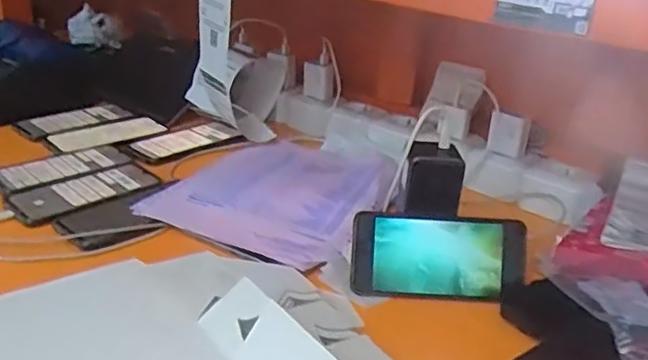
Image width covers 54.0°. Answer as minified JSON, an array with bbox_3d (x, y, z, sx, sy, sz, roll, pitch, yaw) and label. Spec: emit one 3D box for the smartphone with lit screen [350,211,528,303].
[{"bbox_3d":[0.112,0.075,0.617,0.166,0.079,0.008,4,-3,-3],"label":"smartphone with lit screen"}]

